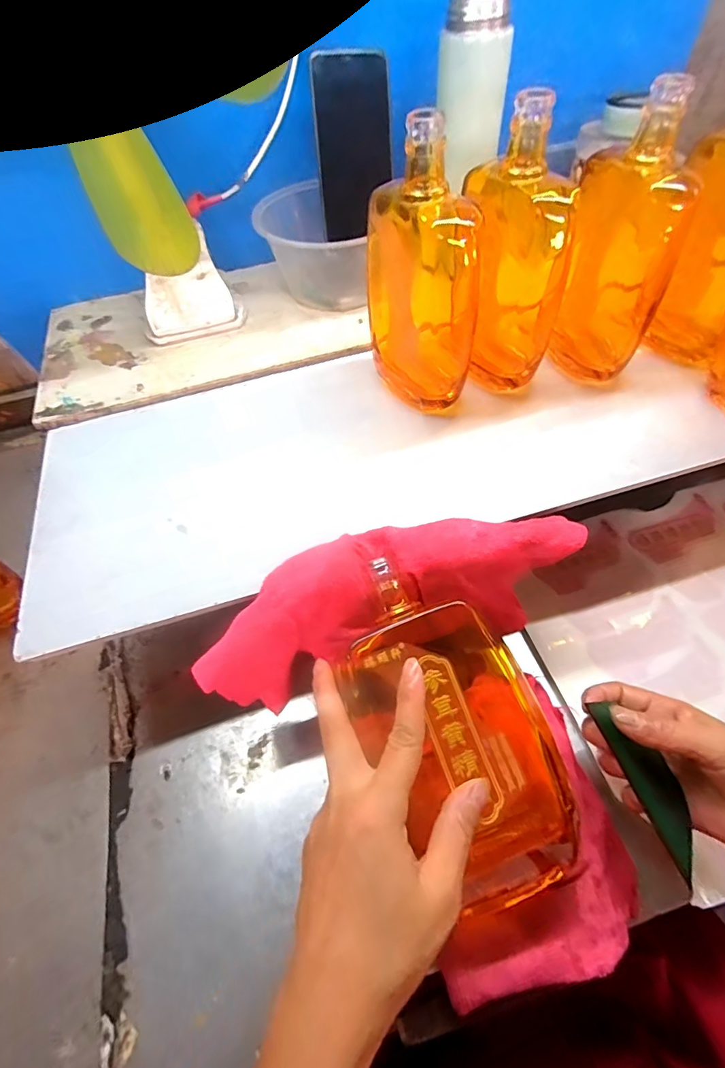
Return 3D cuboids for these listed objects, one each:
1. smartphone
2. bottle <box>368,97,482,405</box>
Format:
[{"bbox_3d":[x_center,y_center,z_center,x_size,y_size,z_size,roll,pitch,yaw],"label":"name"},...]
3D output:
[{"bbox_3d":[-0.008,-0.391,0.475,0.077,0.145,0.007,-13,40,-7],"label":"smartphone"},{"bbox_3d":[0.046,-0.190,0.366,0.054,0.184,0.101,-23,60,-12],"label":"bottle"}]

